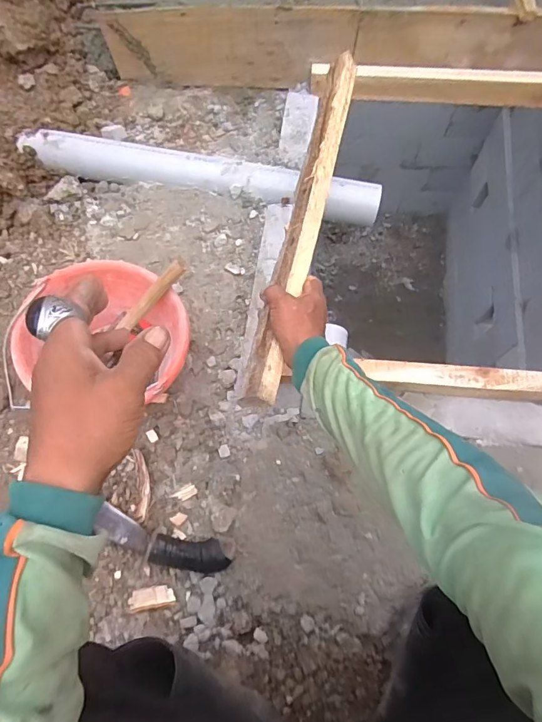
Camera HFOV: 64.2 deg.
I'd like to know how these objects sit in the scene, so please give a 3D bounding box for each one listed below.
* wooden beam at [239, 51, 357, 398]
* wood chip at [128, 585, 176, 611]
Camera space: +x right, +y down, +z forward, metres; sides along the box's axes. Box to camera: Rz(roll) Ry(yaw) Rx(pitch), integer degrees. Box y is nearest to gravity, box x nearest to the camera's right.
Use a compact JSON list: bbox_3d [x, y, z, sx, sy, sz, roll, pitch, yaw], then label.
[{"bbox_3d":[0.057,-0.236,0.638,0.046,0.026,0.630,12,68,6],"label":"wooden beam"},{"bbox_3d":[-0.183,0.363,0.665,0.068,0.007,0.027,1,71,-18],"label":"wood chip"}]

